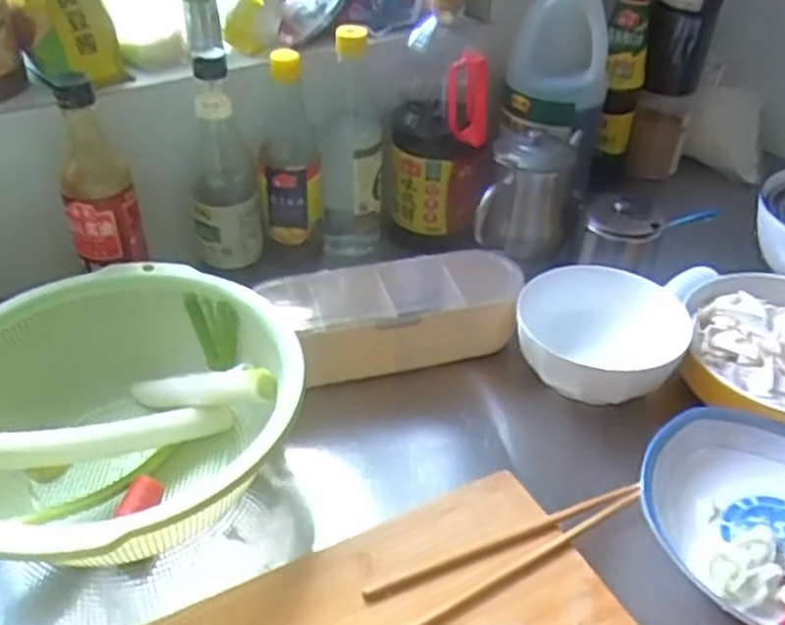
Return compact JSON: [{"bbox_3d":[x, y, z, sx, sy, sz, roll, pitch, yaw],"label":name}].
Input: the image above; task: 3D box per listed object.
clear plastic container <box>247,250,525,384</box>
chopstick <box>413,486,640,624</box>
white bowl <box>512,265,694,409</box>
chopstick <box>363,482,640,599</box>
[{"bbox_3d":[0.008,0.004,0.735,0.236,0.067,0.111,-10,41,-13],"label":"clear plastic container"},{"bbox_3d":[0.100,0.174,0.552,0.204,0.009,0.011,-22,44,-25],"label":"chopstick"},{"bbox_3d":[0.186,0.027,0.710,0.140,0.068,0.140,1,39,-1],"label":"white bowl"},{"bbox_3d":[0.083,0.163,0.566,0.219,0.010,0.015,-16,42,-20],"label":"chopstick"}]

